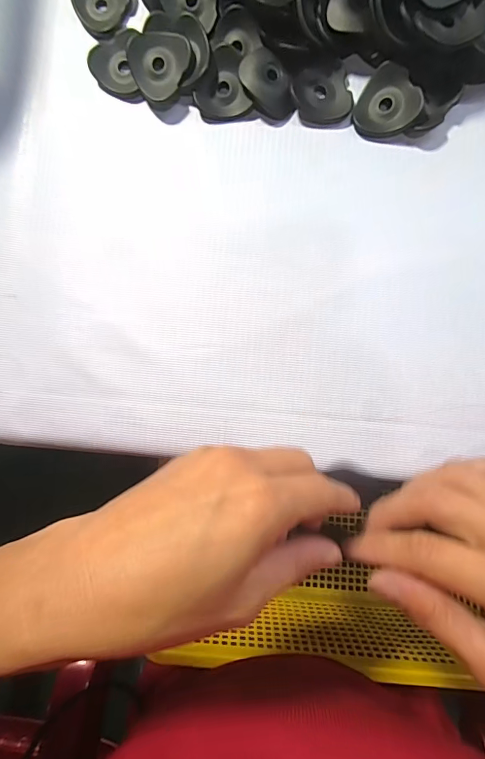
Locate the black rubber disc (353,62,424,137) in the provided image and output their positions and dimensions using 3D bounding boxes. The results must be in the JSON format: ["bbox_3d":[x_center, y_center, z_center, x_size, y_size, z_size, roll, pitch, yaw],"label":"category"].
[{"bbox_3d":[0.080,-0.152,0.207,0.033,0.013,0.032,0,89,4],"label":"black rubber disc"}]

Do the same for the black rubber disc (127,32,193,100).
[{"bbox_3d":[-0.049,-0.177,0.212,0.034,0.006,0.033,1,100,7],"label":"black rubber disc"}]

